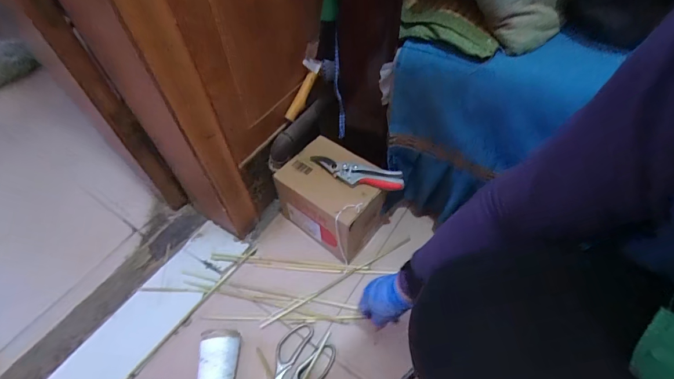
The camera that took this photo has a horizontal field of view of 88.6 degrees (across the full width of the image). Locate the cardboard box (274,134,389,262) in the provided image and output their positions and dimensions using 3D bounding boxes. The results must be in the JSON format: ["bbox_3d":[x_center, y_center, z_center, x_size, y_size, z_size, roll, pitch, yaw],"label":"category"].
[{"bbox_3d":[-0.008,0.024,0.760,0.204,0.185,0.150,36,63,27],"label":"cardboard box"}]

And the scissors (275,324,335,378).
[{"bbox_3d":[-0.097,0.340,0.621,0.099,0.006,0.195,35,62,26],"label":"scissors"}]

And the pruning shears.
[{"bbox_3d":[0.036,-0.031,0.691,0.191,0.019,0.049,13,54,13],"label":"pruning shears"}]

